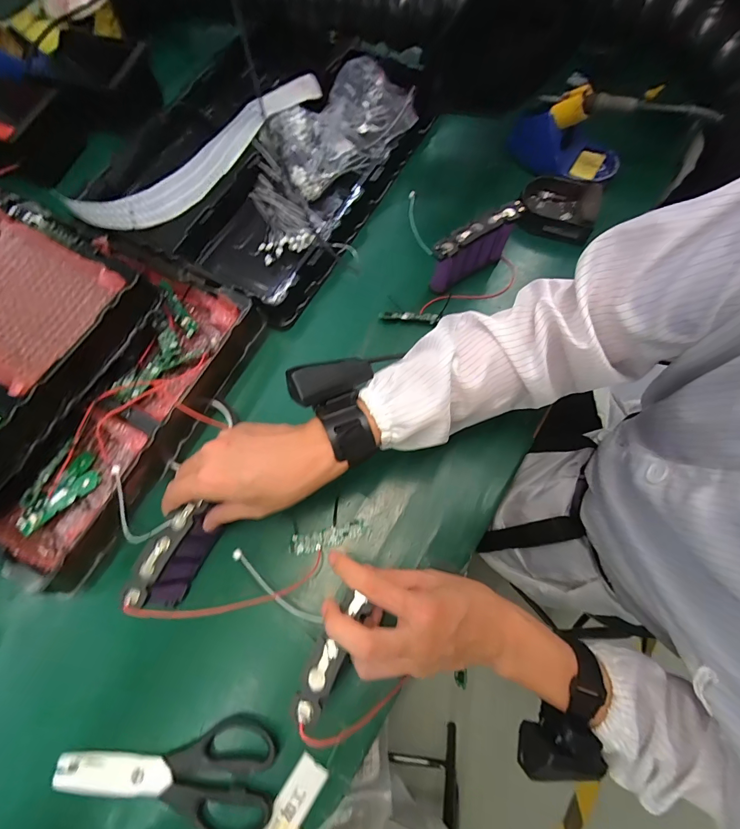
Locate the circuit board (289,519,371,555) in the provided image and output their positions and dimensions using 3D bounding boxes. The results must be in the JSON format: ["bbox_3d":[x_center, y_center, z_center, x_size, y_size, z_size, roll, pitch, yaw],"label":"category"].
[{"bbox_3d":[-0.041,0.125,0.387,0.082,0.007,0.021,-12,71,-2],"label":"circuit board"}]

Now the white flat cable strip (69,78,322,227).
[{"bbox_3d":[-0.226,-0.372,0.533,0.386,0.036,0.086,-43,75,-12],"label":"white flat cable strip"}]

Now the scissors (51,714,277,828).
[{"bbox_3d":[-0.177,0.318,0.324,0.190,0.008,0.080,-5,71,0],"label":"scissors"}]

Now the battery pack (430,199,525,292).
[{"bbox_3d":[0.121,-0.195,0.456,0.117,0.078,0.026,-33,73,-9],"label":"battery pack"}]

